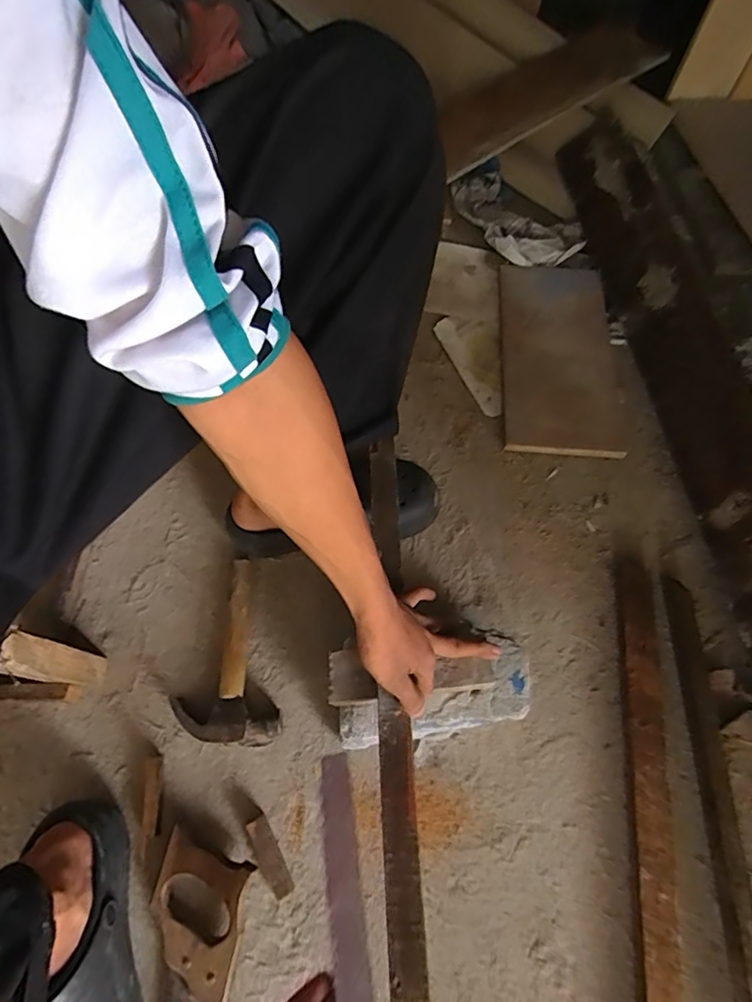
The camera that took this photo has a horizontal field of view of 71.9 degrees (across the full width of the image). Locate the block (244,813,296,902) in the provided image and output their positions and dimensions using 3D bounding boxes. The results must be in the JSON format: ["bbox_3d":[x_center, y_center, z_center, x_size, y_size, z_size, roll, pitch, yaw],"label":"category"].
[{"bbox_3d":[-0.112,0.375,0.547,0.021,0.014,0.077,-29,68,-14],"label":"block"}]

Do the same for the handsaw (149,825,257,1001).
[{"bbox_3d":[-0.199,0.544,0.458,0.093,0.033,0.411,8,64,3],"label":"handsaw"}]

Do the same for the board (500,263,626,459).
[{"bbox_3d":[0.294,-0.243,0.834,0.180,0.020,0.373,6,64,2],"label":"board"}]

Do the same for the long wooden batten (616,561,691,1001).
[{"bbox_3d":[0.271,0.524,0.474,0.049,0.033,0.969,9,64,4],"label":"long wooden batten"}]

